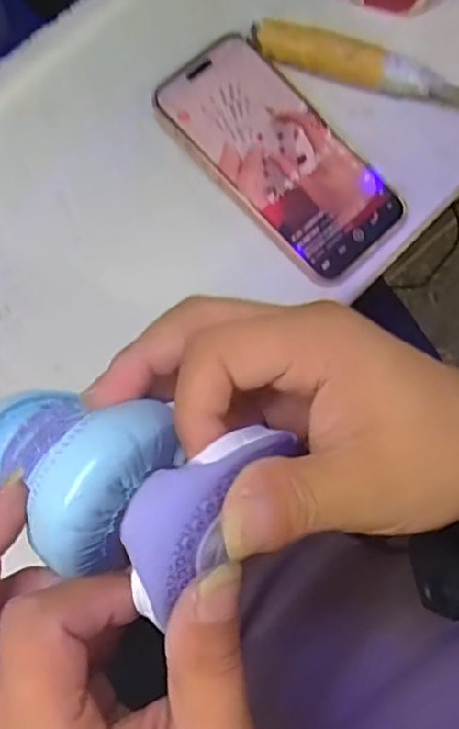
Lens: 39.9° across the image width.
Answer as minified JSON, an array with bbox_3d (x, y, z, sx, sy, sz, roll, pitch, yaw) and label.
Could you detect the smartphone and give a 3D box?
[{"bbox_3d":[0.031,-0.129,0.393,0.081,0.007,0.159,-42,87,-11],"label":"smartphone"}]

